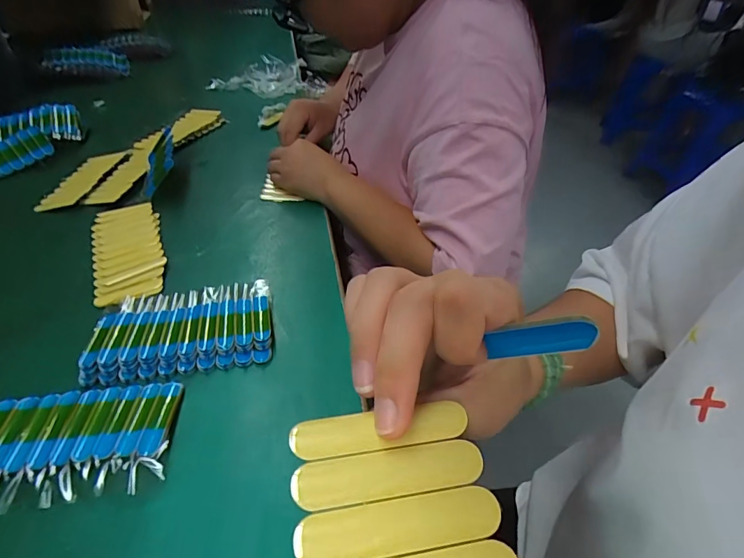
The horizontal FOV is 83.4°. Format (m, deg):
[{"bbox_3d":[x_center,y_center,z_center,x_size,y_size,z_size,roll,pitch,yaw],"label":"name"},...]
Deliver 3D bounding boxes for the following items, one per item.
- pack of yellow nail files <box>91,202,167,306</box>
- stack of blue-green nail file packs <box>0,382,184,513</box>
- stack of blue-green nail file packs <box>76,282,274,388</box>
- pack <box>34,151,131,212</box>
[{"bbox_3d":[-0.277,-0.039,0.472,0.072,0.010,0.179,-18,46,-19],"label":"pack of yellow nail files"},{"bbox_3d":[-0.225,0.116,0.300,0.154,0.013,0.082,-5,43,-5],"label":"stack of blue-green nail file packs"},{"bbox_3d":[-0.171,0.041,0.381,0.152,0.020,0.101,-7,43,-7],"label":"stack of blue-green nail file packs"},{"bbox_3d":[-0.403,-0.147,0.586,0.062,0.011,0.158,-1,42,-1],"label":"pack"}]

